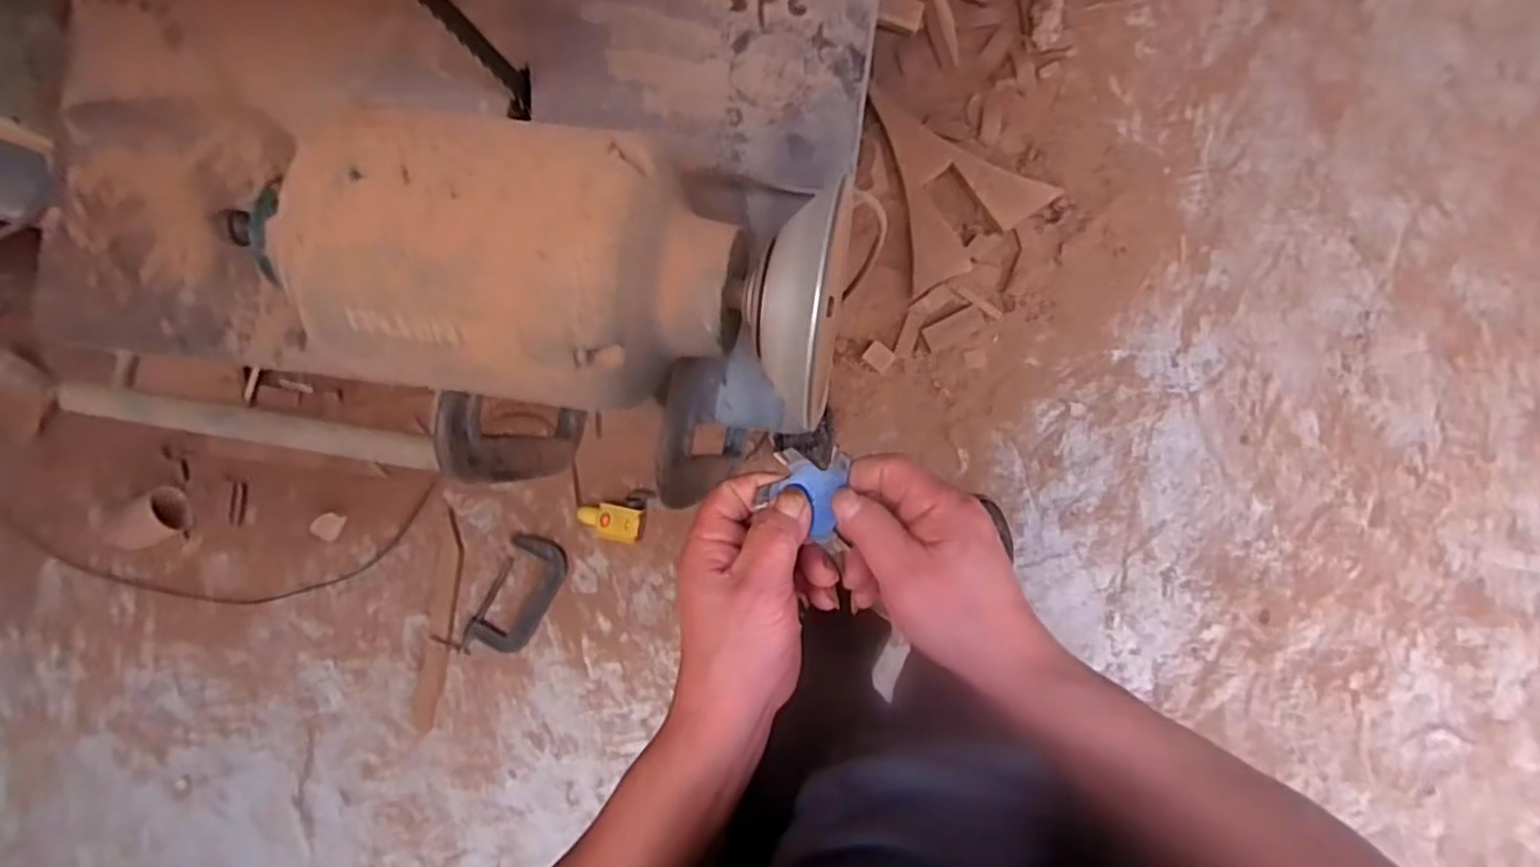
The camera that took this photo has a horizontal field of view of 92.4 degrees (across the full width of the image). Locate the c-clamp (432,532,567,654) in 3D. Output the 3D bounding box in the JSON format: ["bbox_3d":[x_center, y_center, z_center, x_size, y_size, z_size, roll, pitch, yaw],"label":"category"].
[{"bbox_3d":[-0.505,0.319,1.422,0.150,0.038,0.275,33,94,6],"label":"c-clamp"}]

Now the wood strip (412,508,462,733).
[{"bbox_3d":[-0.640,0.365,1.429,0.053,0.013,0.410,9,88,10],"label":"wood strip"}]

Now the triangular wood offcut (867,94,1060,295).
[{"bbox_3d":[0.353,-0.456,1.313,0.271,0.037,0.365,-11,89,7],"label":"triangular wood offcut"}]

